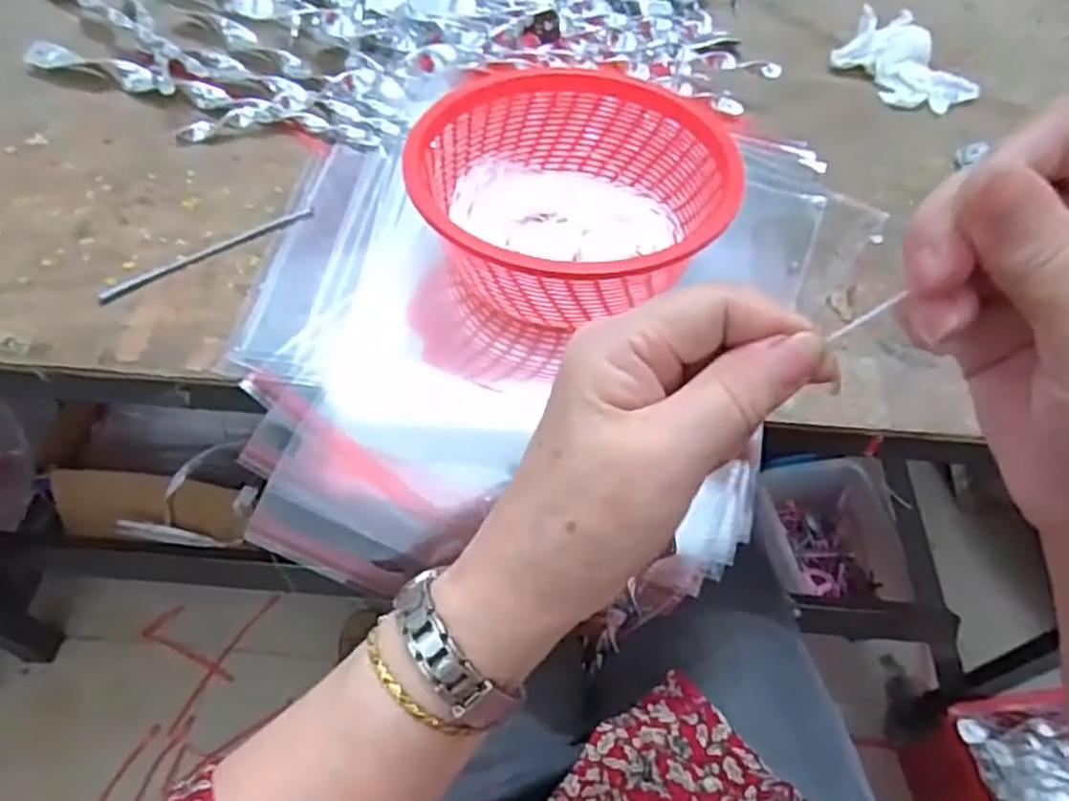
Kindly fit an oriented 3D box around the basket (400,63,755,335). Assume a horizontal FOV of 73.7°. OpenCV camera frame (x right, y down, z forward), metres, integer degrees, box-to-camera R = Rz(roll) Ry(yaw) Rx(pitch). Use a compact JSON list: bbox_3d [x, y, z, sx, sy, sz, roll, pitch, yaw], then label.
[{"bbox_3d":[0.018,-0.116,0.427,0.173,0.080,0.165,1,55,-2],"label":"basket"}]

